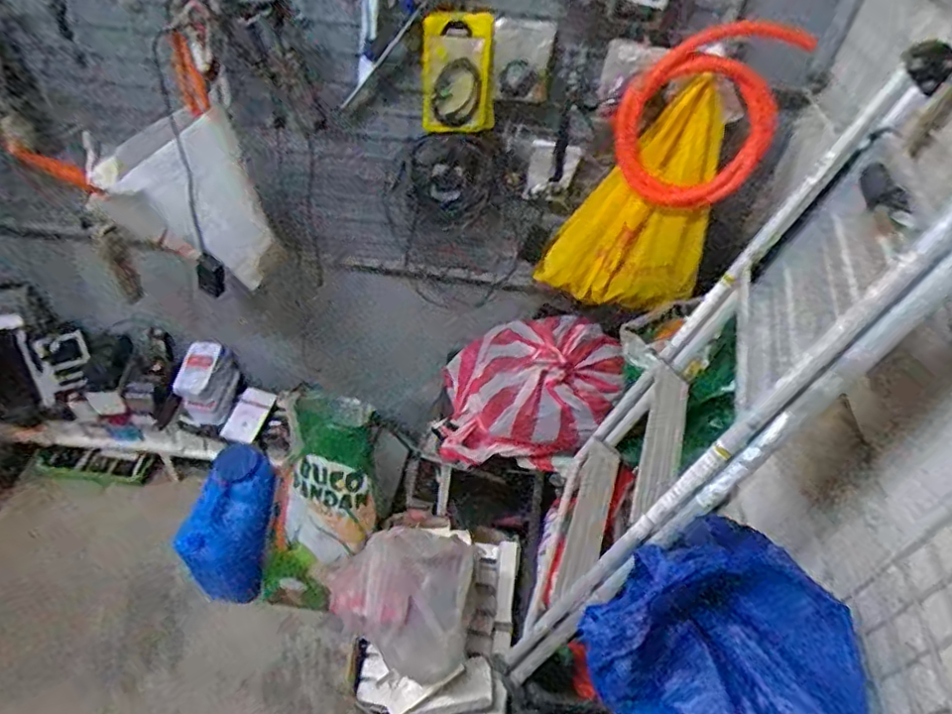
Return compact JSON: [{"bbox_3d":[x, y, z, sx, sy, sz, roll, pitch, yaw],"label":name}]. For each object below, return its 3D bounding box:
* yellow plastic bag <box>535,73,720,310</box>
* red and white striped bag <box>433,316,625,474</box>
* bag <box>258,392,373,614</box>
[{"bbox_3d":[0.319,-0.294,1.244,0.317,0.446,0.076,19,48,11],"label":"yellow plastic bag"},{"bbox_3d":[0.119,0.056,1.469,0.384,0.290,0.317,3,47,-3],"label":"red and white striped bag"},{"bbox_3d":[-0.447,0.426,1.742,0.325,0.216,0.619,15,91,7],"label":"bag"}]

